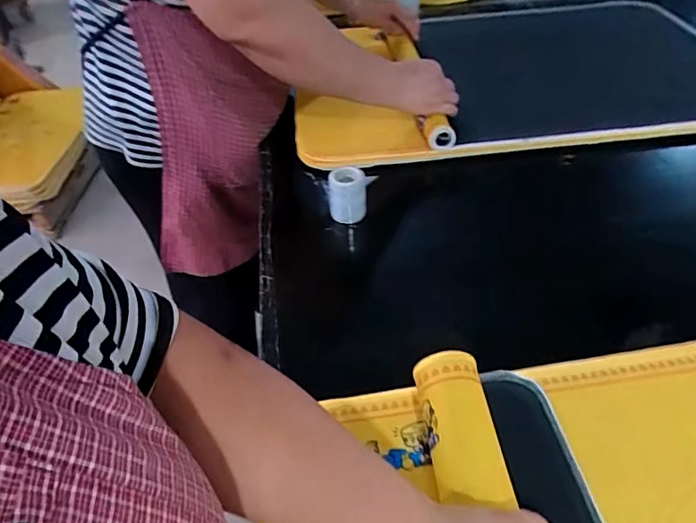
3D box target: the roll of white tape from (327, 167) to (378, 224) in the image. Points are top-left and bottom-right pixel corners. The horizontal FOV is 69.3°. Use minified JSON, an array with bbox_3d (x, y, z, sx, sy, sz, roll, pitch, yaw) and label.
[{"bbox_3d":[0.001,-0.088,0.659,0.057,0.056,0.042,-3,47,0],"label":"roll of white tape"}]

